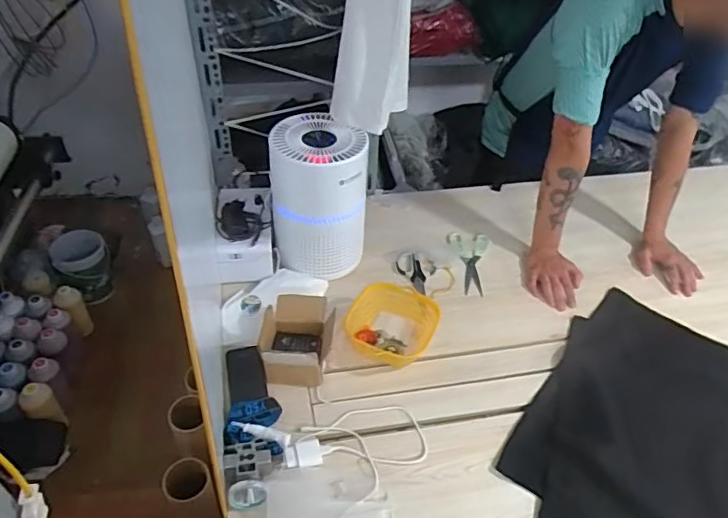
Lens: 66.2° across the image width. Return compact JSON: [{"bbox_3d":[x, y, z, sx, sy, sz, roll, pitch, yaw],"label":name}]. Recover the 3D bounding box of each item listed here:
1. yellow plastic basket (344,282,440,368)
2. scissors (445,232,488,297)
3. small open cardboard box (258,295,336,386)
[{"bbox_3d":[0.048,0.124,1.077,0.164,0.064,0.164,20,46,17],"label":"yellow plastic basket"},{"bbox_3d":[0.239,0.005,1.244,0.092,0.007,0.178,3,43,0],"label":"scissors"},{"bbox_3d":[-0.123,0.144,1.008,0.126,0.094,0.157,3,42,-3],"label":"small open cardboard box"}]

